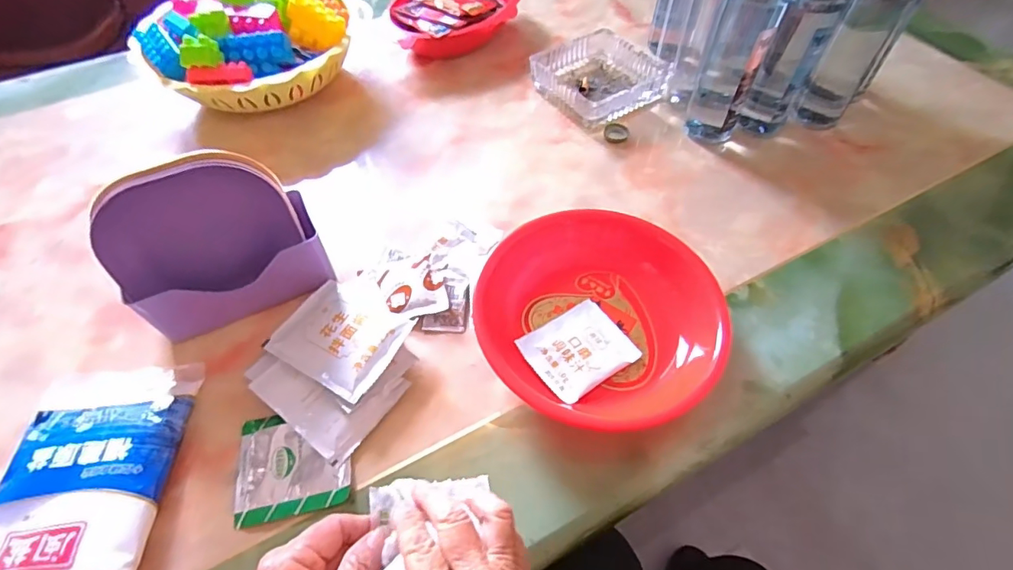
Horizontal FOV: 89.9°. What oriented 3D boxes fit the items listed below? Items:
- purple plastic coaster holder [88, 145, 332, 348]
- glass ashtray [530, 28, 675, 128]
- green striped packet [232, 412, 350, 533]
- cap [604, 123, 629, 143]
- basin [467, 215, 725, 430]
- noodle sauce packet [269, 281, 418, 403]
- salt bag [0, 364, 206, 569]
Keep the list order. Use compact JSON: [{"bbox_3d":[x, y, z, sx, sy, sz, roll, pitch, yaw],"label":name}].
[{"bbox_3d":[-0.226,-0.030,0.397,0.140,0.125,0.073,-27,59,-16],"label":"purple plastic coaster holder"},{"bbox_3d":[0.109,-0.248,0.605,0.134,0.034,0.130,-29,59,-18],"label":"glass ashtray"},{"bbox_3d":[-0.151,0.125,0.359,0.076,0.006,0.072,-11,55,-6],"label":"green striped packet"},{"bbox_3d":[0.123,-0.171,0.567,0.026,0.005,0.027,-1,55,1],"label":"cap"},{"bbox_3d":[0.071,0.021,0.399,0.176,0.060,0.189,-1,55,1],"label":"basin"},{"bbox_3d":[-0.127,0.037,0.408,0.098,0.024,0.088,27,60,19],"label":"noodle sauce packet"},{"bbox_3d":[-0.285,0.133,0.340,0.112,0.032,0.172,-5,55,-2],"label":"salt bag"}]

